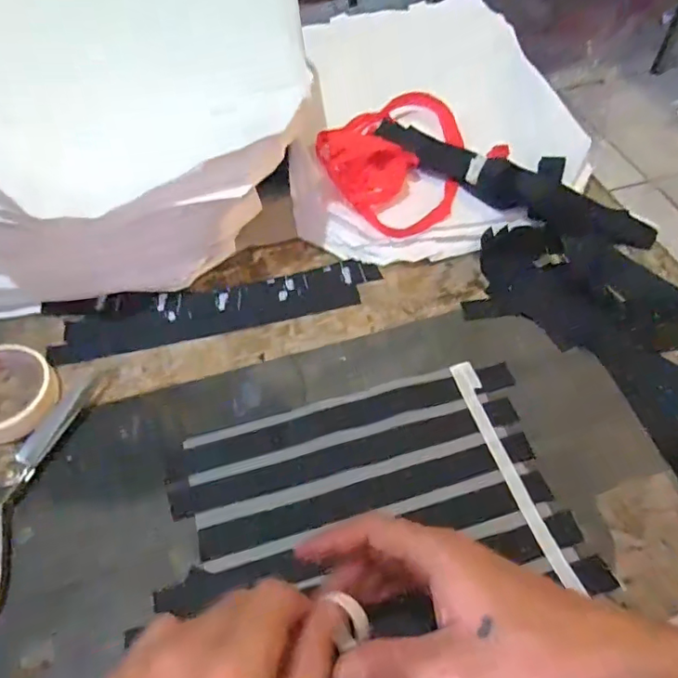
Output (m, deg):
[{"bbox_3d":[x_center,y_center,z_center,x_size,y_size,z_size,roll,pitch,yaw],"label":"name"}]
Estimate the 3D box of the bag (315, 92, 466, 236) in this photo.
[{"bbox_3d":[0.058,-0.211,0.623,0.168,0.035,0.212,6,56,4],"label":"bag"}]

